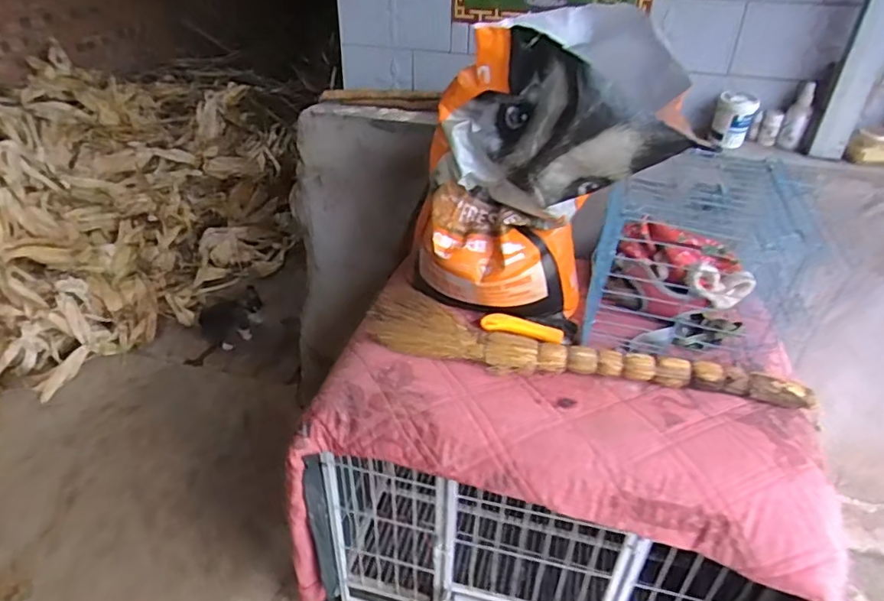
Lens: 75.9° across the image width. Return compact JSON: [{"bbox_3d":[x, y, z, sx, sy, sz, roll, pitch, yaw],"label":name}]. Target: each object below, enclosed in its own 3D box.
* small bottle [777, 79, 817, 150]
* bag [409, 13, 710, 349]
[{"bbox_3d":[0.672,-0.348,1.063,0.038,0.120,0.035,21,38,25],"label":"small bottle"},{"bbox_3d":[0.143,-0.174,0.915,0.389,0.486,0.164,7,34,6],"label":"bag"}]

